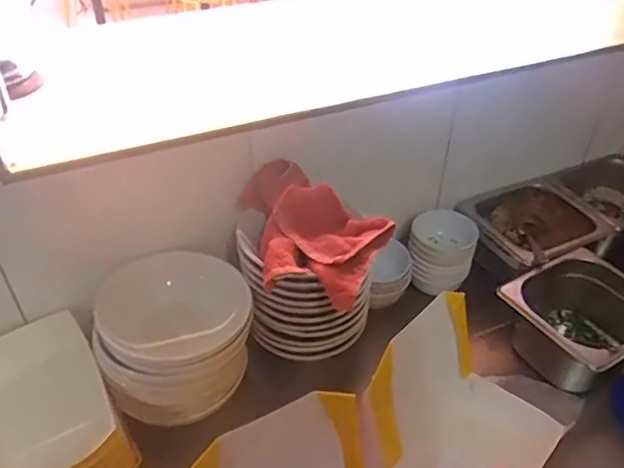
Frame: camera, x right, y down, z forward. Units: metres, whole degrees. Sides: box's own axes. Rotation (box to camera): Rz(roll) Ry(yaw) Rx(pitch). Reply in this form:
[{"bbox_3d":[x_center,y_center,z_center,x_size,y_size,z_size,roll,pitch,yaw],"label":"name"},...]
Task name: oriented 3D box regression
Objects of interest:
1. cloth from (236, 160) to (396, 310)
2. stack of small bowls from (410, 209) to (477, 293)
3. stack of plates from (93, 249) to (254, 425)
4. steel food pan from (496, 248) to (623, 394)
[{"bbox_3d":[-0.013,-0.006,0.647,0.185,0.058,0.143,26,46,27],"label":"cloth"},{"bbox_3d":[0.188,0.024,0.842,0.092,0.086,0.079,14,42,15],"label":"stack of small bowls"},{"bbox_3d":[-0.155,0.118,0.675,0.163,0.122,0.142,-9,41,-11],"label":"stack of plates"},{"bbox_3d":[0.341,0.118,0.756,0.166,0.127,0.161,-31,50,-32],"label":"steel food pan"}]

